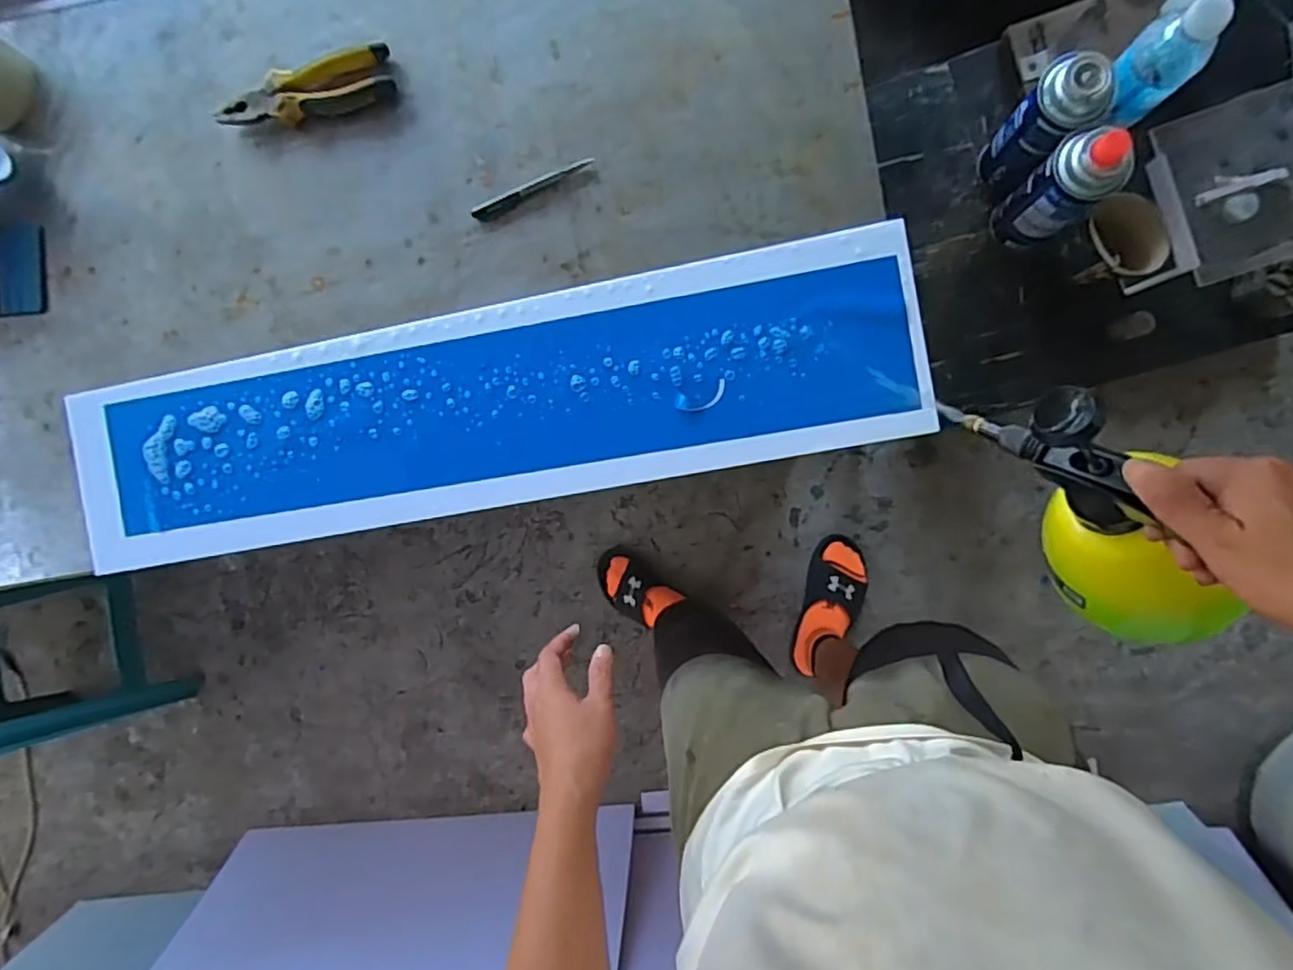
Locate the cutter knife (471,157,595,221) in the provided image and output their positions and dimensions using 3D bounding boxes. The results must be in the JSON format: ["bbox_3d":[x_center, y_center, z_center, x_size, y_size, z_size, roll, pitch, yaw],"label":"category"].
[{"bbox_3d":[-0.115,-0.296,0.668,0.128,0.009,0.014,-25,88,7],"label":"cutter knife"}]

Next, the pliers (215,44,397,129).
[{"bbox_3d":[-0.349,-0.399,0.689,0.184,0.030,0.045,-13,89,7],"label":"pliers"}]

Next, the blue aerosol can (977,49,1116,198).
[{"bbox_3d":[0.395,-0.357,0.687,0.061,0.180,0.059,0,92,8],"label":"blue aerosol can"}]

